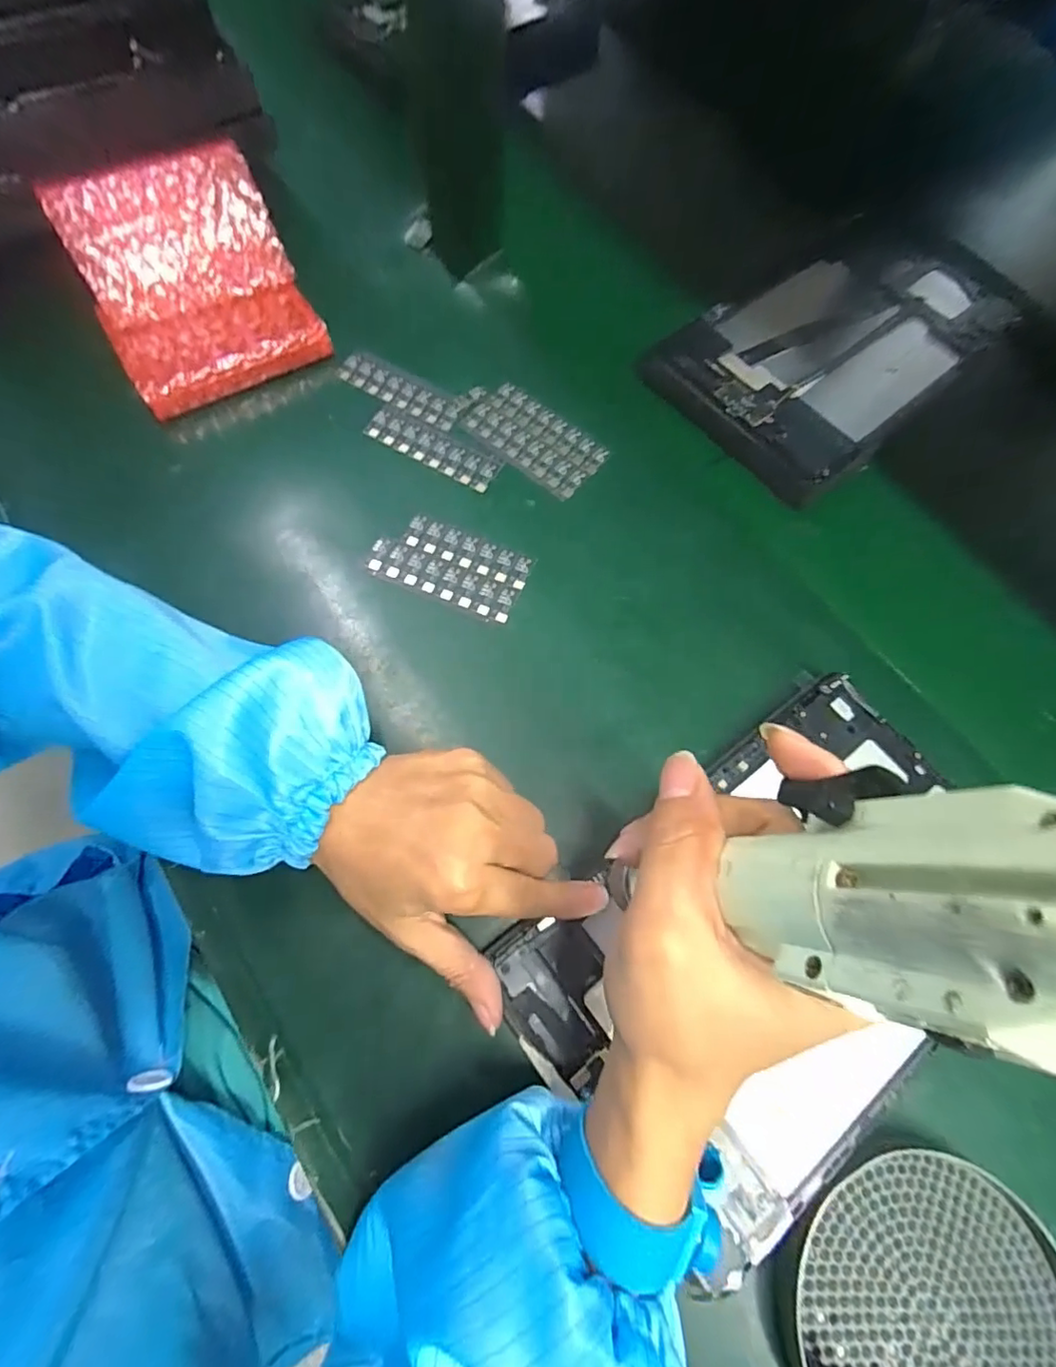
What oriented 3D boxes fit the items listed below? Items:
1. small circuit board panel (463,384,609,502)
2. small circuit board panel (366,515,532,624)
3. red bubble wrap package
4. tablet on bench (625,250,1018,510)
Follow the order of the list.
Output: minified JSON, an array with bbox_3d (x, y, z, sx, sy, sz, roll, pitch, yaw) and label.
[{"bbox_3d":[0.003,-0.164,0.382,0.093,0.005,0.050,39,72,10],"label":"small circuit board panel"},{"bbox_3d":[-0.047,-0.071,0.346,0.091,0.004,0.049,22,71,5],"label":"small circuit board panel"},{"bbox_3d":[-0.216,-0.257,0.371,0.127,0.082,0.119,-27,73,-12],"label":"red bubble wrap package"},{"bbox_3d":[0.223,-0.248,0.415,0.246,0.026,0.153,-40,78,-16],"label":"tablet on bench"}]

